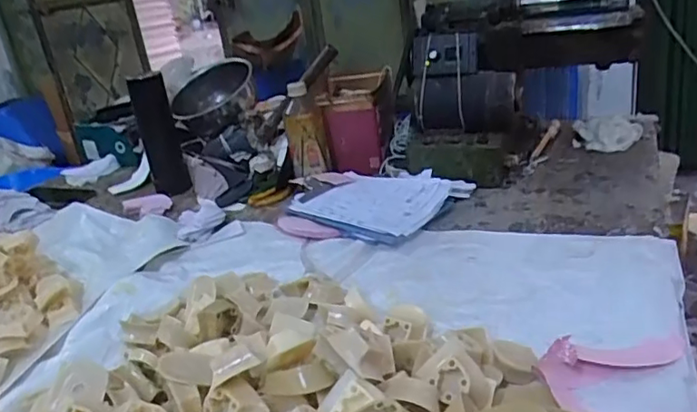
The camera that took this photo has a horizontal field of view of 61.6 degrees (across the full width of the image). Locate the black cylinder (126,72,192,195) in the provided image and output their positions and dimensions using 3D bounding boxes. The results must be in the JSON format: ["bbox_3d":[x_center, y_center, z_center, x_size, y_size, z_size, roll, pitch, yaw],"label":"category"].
[{"bbox_3d":[-0.349,-0.138,1.074,0.064,0.211,0.061,-15,25,-16],"label":"black cylinder"}]

